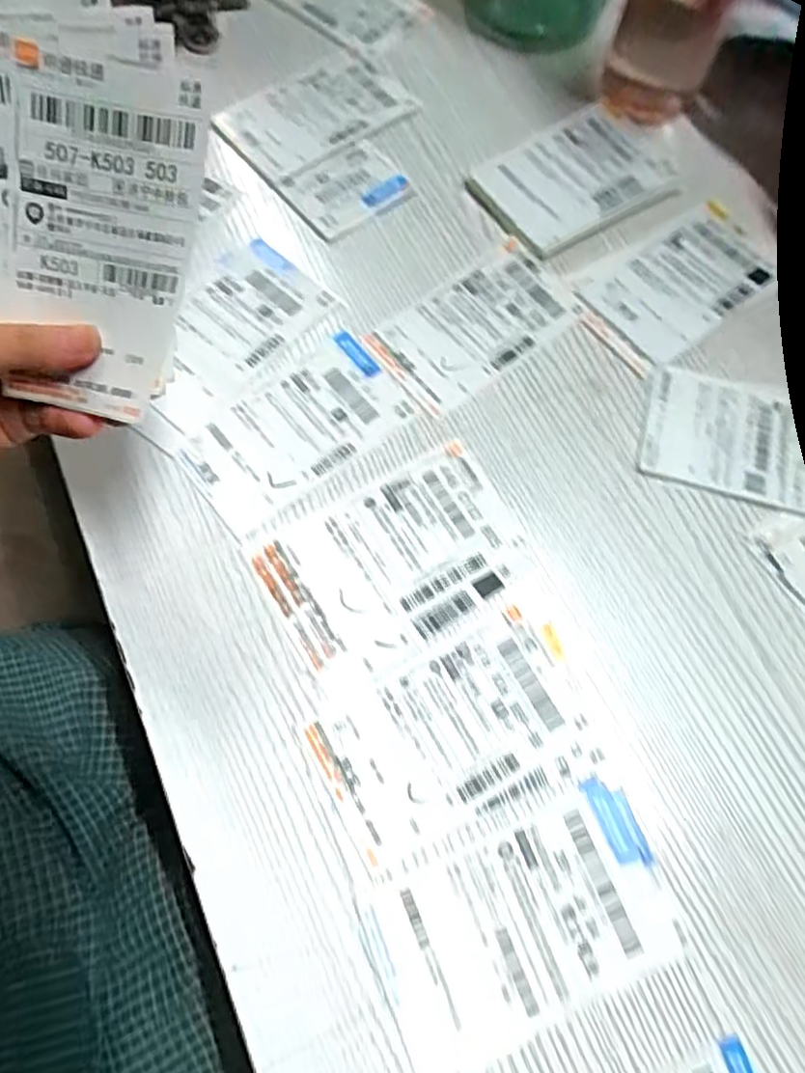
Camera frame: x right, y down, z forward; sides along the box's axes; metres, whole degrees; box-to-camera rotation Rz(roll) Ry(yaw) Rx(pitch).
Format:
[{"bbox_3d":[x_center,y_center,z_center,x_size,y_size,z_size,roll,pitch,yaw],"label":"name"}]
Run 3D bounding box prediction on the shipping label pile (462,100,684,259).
[{"bbox_3d":[0.119,-0.251,0.447,0.135,0.011,0.090,-31,73,-13],"label":"shipping label pile"}]

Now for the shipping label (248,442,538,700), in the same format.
[{"bbox_3d":[-0.002,0.015,0.347,0.133,0.004,0.095,-28,73,-12],"label":"shipping label"}]

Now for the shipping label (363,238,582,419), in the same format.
[{"bbox_3d":[0.048,-0.133,0.405,0.126,0.007,0.070,-37,75,-14],"label":"shipping label"}]

